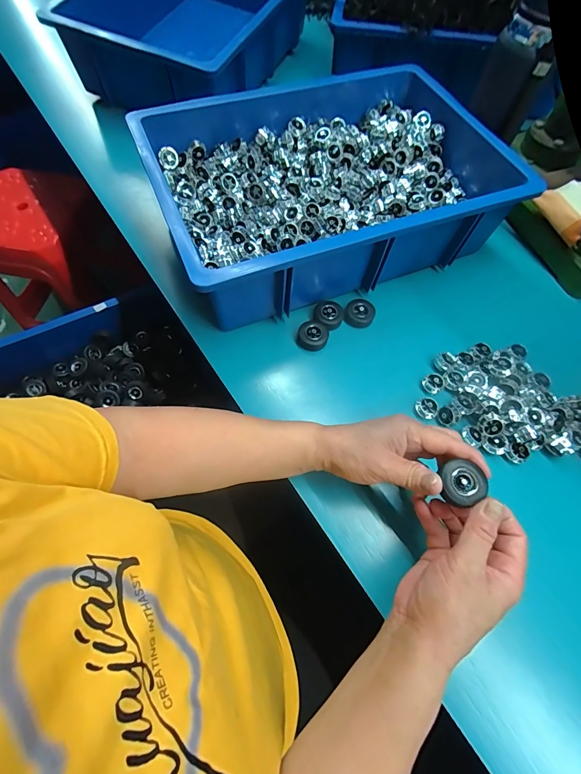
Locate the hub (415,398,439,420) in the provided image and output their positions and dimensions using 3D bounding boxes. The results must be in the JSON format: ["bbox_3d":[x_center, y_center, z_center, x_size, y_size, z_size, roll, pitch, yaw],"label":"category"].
[{"bbox_3d":[0.155,0.024,0.396,0.022,0.010,0.024,0,66,0],"label":"hub"}]

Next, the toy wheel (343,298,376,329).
[{"bbox_3d":[0.091,-0.096,0.455,0.038,0.014,0.036,0,66,0],"label":"toy wheel"}]

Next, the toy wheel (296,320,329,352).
[{"bbox_3d":[0.028,-0.064,0.434,0.038,0.012,0.038,5,66,2],"label":"toy wheel"}]

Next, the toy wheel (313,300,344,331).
[{"bbox_3d":[0.049,-0.094,0.450,0.038,0.014,0.039,0,66,0],"label":"toy wheel"}]

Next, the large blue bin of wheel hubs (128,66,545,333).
[{"bbox_3d":[0.058,-0.293,0.480,0.470,0.114,0.330,-23,68,-10],"label":"large blue bin of wheel hubs"}]

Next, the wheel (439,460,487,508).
[{"bbox_3d":[0.142,0.080,0.286,0.036,0.010,0.033,0,66,0],"label":"wheel"}]

